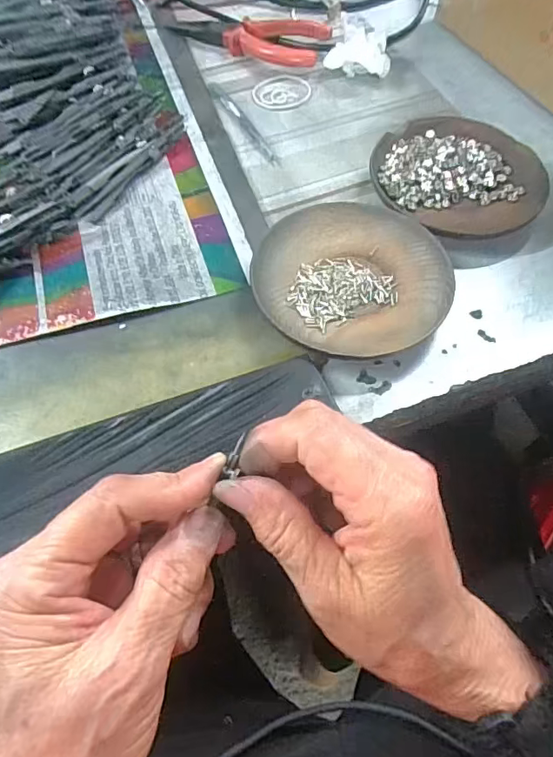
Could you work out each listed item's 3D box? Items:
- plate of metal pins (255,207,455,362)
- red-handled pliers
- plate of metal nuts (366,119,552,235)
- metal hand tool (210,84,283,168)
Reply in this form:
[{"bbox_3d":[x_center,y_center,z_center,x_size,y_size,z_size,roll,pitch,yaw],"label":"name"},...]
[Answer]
[{"bbox_3d":[0.044,-0.061,0.298,0.112,0.016,0.110,0,61,-1],"label":"plate of metal pins"},{"bbox_3d":[-0.026,-0.294,0.424,0.138,0.020,0.038,12,61,6],"label":"red-handled pliers"},{"bbox_3d":[0.123,-0.141,0.341,0.111,0.020,0.102,0,61,-1],"label":"plate of metal nuts"},{"bbox_3d":[-0.024,-0.198,0.379,0.011,0.004,0.109,-25,64,-14],"label":"metal hand tool"}]

